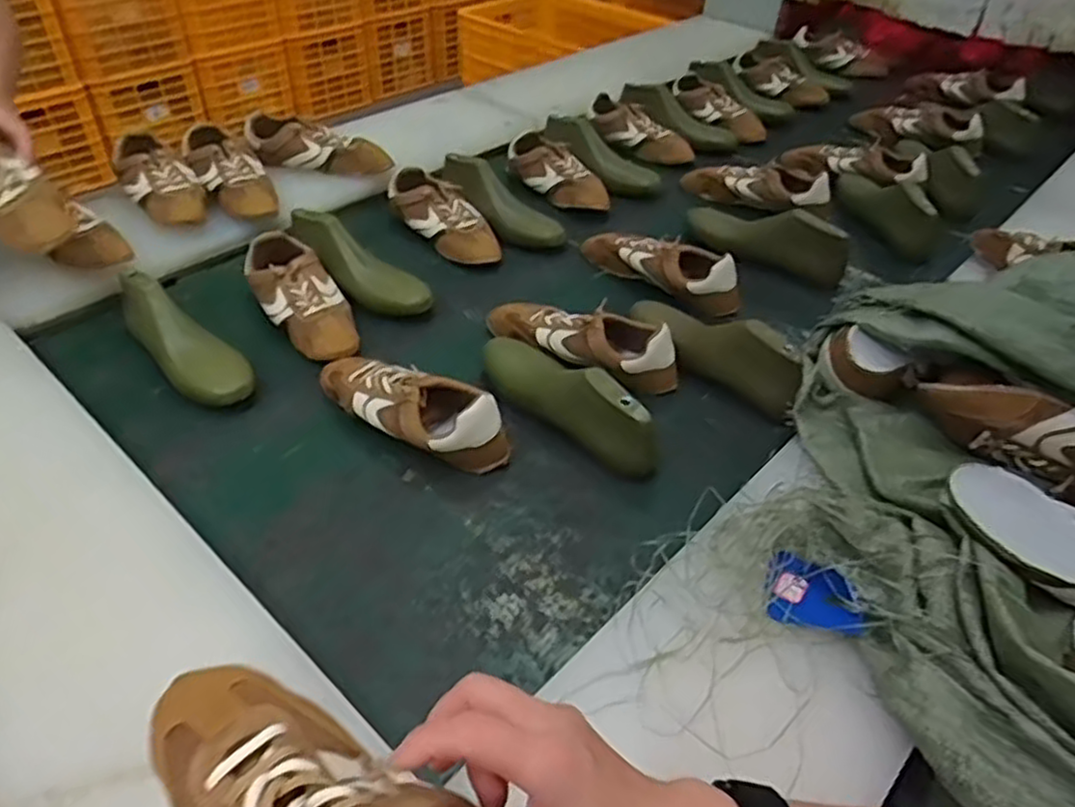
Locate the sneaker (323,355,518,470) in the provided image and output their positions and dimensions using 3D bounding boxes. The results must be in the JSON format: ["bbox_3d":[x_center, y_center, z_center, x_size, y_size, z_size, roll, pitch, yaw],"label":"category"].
[{"bbox_3d":[-0.153,-0.002,0.865,0.268,0.074,0.093,26,47,22],"label":"sneaker"}]

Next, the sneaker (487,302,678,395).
[{"bbox_3d":[0.054,-0.087,0.971,0.265,0.079,0.092,15,45,12],"label":"sneaker"}]

